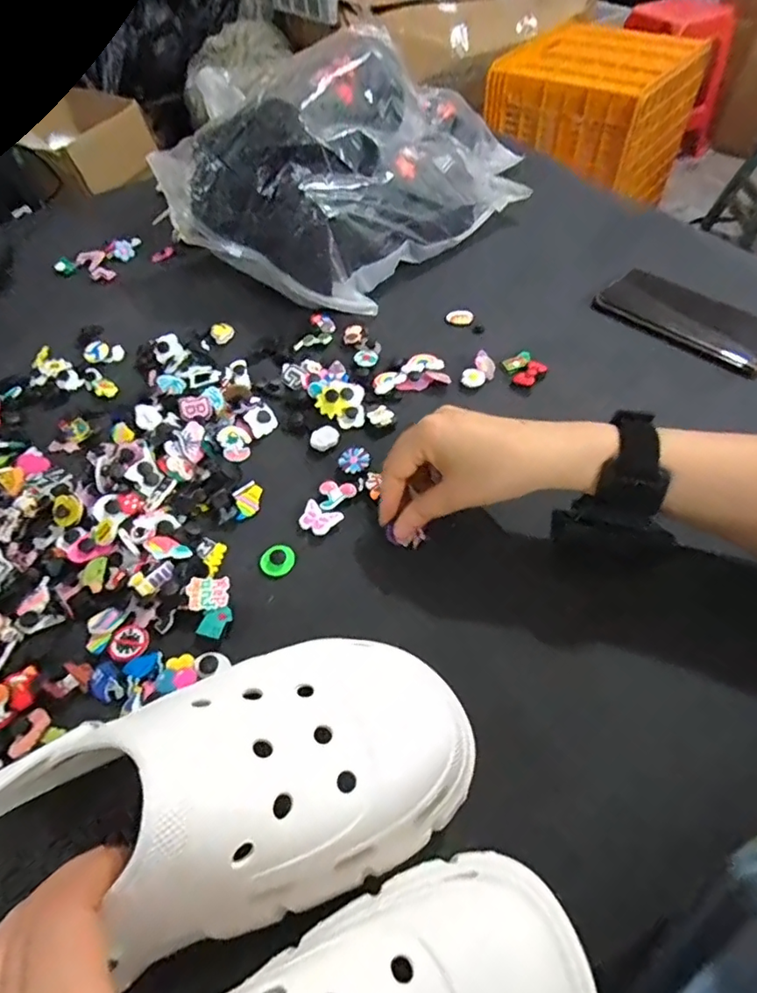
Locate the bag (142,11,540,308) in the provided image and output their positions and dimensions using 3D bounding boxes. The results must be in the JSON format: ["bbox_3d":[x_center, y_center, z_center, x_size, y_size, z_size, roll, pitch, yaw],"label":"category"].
[{"bbox_3d":[-0.045,-0.351,0.580,0.257,0.156,0.302,32,62,26],"label":"bag"}]

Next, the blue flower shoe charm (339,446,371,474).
[{"bbox_3d":[-0.019,-0.028,0.431,0.022,0.010,0.023,-2,53,3],"label":"blue flower shoe charm"}]

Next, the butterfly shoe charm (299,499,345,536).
[{"bbox_3d":[-0.043,0.017,0.400,0.029,0.006,0.023,19,57,18],"label":"butterfly shoe charm"}]

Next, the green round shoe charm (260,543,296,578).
[{"bbox_3d":[-0.071,0.045,0.382,0.022,0.005,0.025,43,66,12],"label":"green round shoe charm"}]

